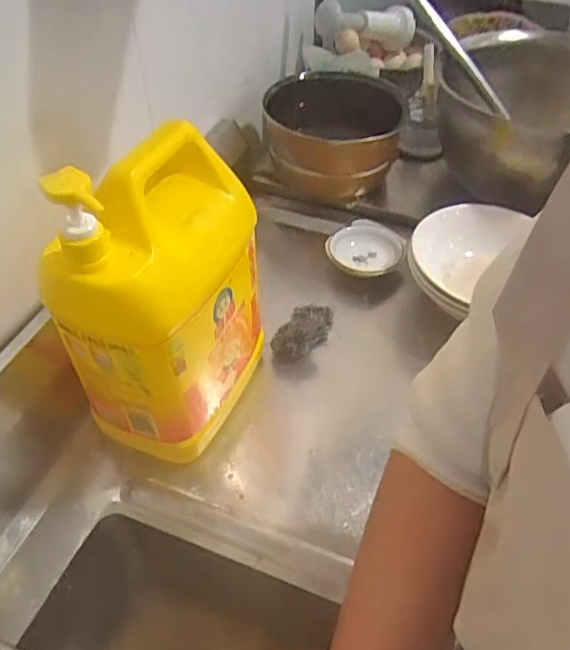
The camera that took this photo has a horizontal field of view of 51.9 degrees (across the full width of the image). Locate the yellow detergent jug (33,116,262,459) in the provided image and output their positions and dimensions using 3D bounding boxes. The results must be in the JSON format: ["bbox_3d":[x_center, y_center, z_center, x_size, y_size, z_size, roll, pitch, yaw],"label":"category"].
[{"bbox_3d":[-0.102,-0.019,0.535,0.107,0.308,0.176,21,50,17],"label":"yellow detergent jug"}]

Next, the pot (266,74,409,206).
[{"bbox_3d":[0.070,-0.282,0.836,0.188,0.116,0.195,0,47,0],"label":"pot"}]

